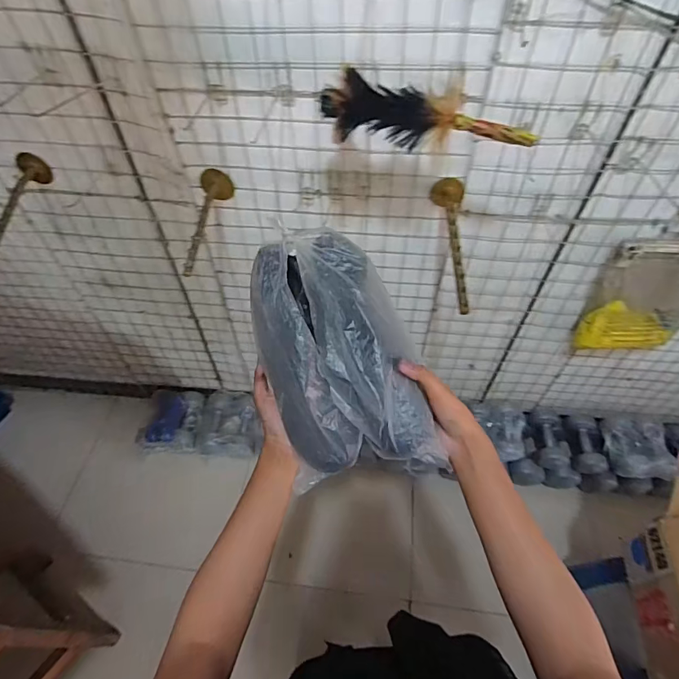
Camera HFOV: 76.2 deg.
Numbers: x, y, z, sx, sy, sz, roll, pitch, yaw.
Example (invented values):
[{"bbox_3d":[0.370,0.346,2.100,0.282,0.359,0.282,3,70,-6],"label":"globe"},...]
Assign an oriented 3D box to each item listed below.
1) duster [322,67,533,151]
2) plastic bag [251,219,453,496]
[{"bbox_3d":[0.131,-0.337,0.644,0.308,0.083,0.052,3,53,3],"label":"duster"},{"bbox_3d":[-0.005,0.017,0.501,0.158,0.100,0.307,-16,76,-9],"label":"plastic bag"}]

